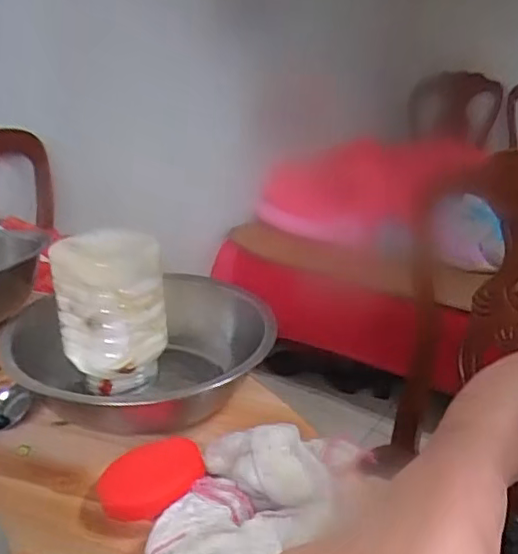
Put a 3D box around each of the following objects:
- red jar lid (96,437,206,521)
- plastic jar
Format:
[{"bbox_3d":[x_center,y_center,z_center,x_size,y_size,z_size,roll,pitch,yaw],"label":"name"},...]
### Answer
[{"bbox_3d":[-0.089,0.161,0.476,0.075,0.014,0.089,12,29,37],"label":"red jar lid"},{"bbox_3d":[-0.161,0.034,0.619,0.099,0.157,0.087,15,26,28],"label":"plastic jar"}]

